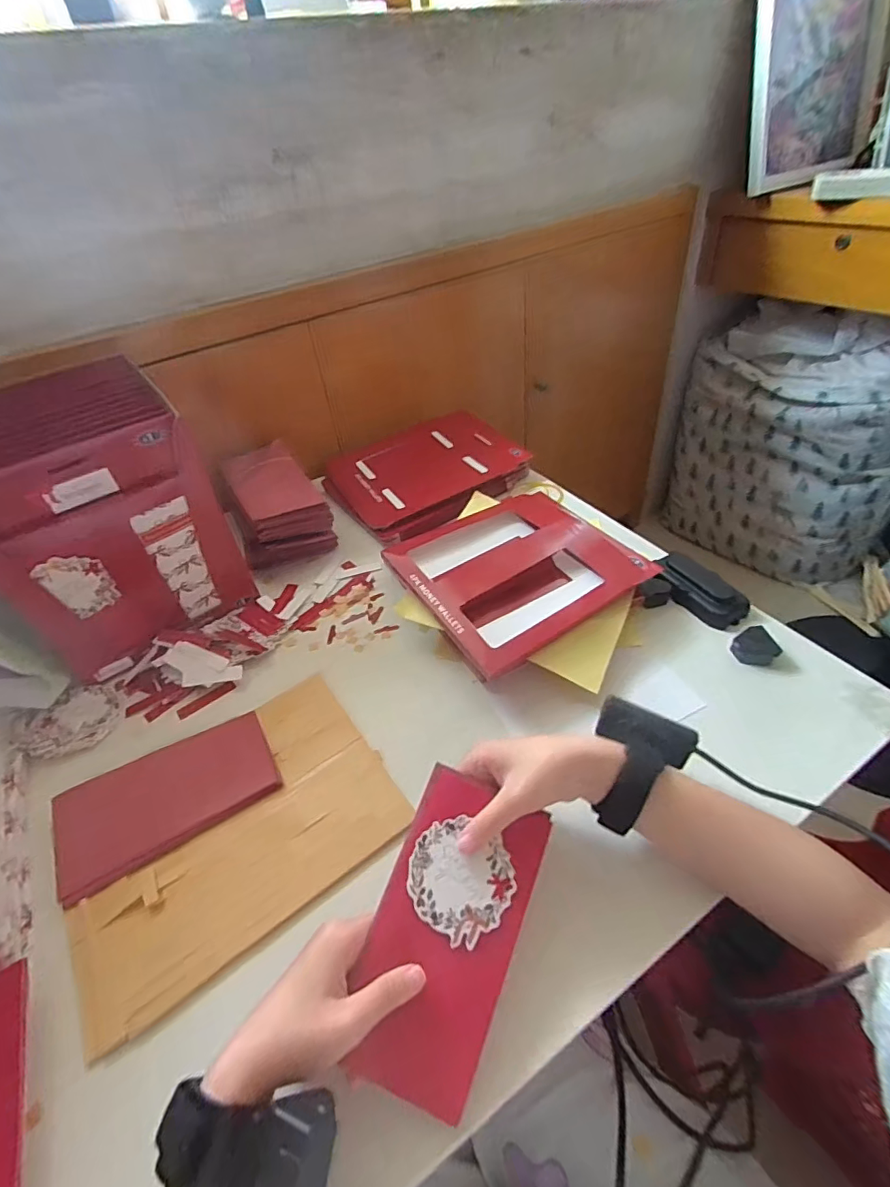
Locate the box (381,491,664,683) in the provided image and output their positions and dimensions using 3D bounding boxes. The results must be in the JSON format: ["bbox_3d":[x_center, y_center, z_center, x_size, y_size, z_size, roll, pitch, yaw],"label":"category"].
[{"bbox_3d":[0.074,-0.035,0.568,0.231,0.040,0.203,-28,46,-20],"label":"box"}]

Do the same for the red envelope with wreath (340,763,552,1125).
[{"bbox_3d":[0.001,0.213,0.335,0.089,0.006,0.174,24,66,4],"label":"red envelope with wreath"}]

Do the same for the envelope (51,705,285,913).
[{"bbox_3d":[-0.244,0.175,0.456,0.178,0.012,0.094,-26,46,-18],"label":"envelope"}]

